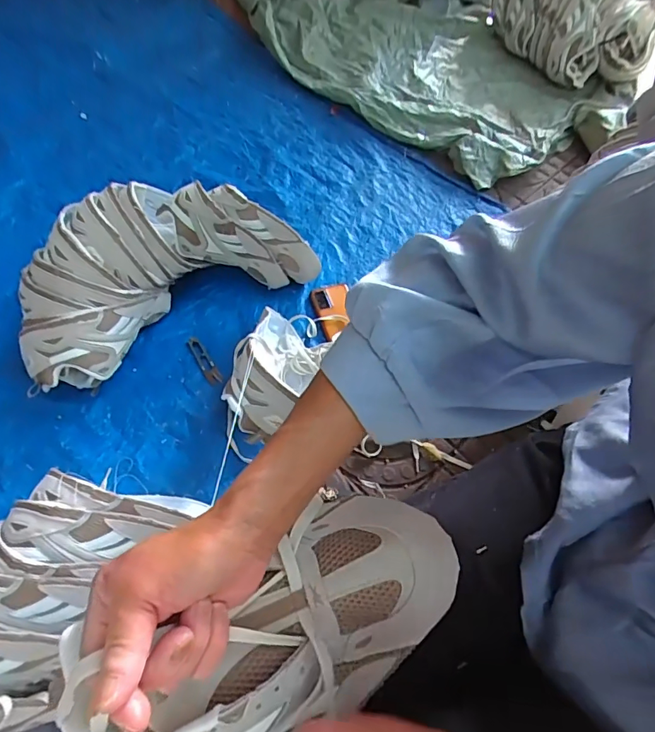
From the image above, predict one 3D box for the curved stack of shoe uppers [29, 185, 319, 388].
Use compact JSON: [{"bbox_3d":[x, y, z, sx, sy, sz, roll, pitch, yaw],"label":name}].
[{"bbox_3d":[-0.271,-0.162,0.770,0.478,0.185,0.212,-32,66,-19],"label":"curved stack of shoe uppers"}]

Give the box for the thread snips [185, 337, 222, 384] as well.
[{"bbox_3d":[-0.211,-0.010,0.800,0.023,0.012,0.095,-29,66,-19],"label":"thread snips"}]

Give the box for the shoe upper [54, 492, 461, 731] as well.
[{"bbox_3d":[-0.024,0.155,0.282,0.215,0.048,0.105,-29,64,-15],"label":"shoe upper"}]

